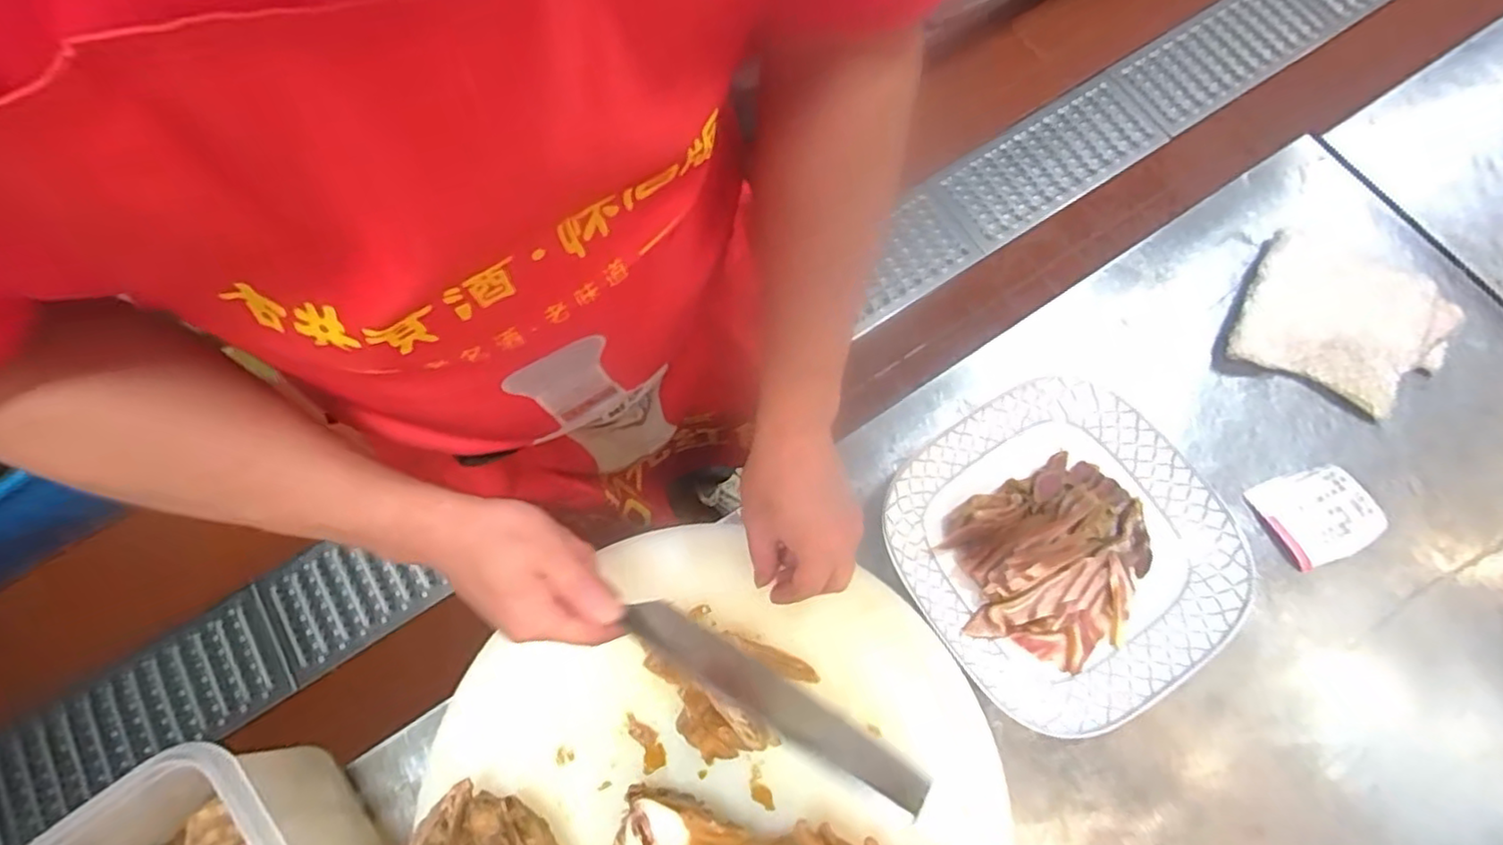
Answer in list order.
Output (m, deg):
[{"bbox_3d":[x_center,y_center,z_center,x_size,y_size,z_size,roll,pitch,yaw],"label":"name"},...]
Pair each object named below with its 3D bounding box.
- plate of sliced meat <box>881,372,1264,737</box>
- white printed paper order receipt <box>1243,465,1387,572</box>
[{"bbox_3d":[0.250,0.101,0.528,0.243,0.060,0.245,-33,76,-7],"label":"plate of sliced meat"},{"bbox_3d":[0.480,0.076,0.544,0.075,0.024,0.074,-24,75,-5],"label":"white printed paper order receipt"}]

